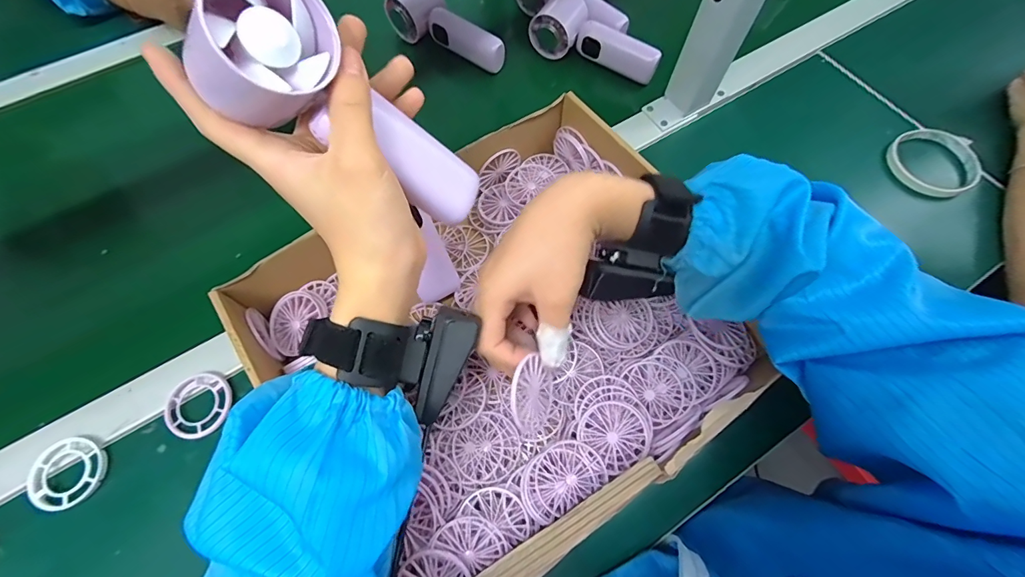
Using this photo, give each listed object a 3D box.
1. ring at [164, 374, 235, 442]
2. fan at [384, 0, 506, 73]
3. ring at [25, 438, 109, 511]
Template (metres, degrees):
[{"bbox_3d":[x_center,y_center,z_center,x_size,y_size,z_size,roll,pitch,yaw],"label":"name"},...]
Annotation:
[{"bbox_3d":[-0.267,0.101,0.369,0.055,0.011,0.055,1,67,-1],"label":"ring"},{"bbox_3d":[-0.080,-0.308,0.515,0.057,0.047,0.145,-41,74,-17],"label":"fan"},{"bbox_3d":[-0.359,0.147,0.346,0.054,0.009,0.051,1,67,-1],"label":"ring"}]

